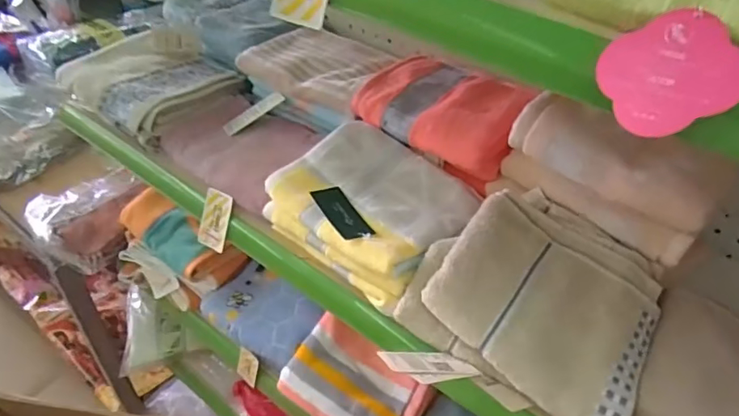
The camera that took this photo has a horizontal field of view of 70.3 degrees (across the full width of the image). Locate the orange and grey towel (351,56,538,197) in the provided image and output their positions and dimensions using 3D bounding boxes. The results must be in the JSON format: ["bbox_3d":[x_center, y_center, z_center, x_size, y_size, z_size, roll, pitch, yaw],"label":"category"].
[{"bbox_3d":[0.090,-0.113,0.642,0.195,0.075,0.130,31,49,26],"label":"orange and grey towel"}]

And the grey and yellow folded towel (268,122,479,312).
[{"bbox_3d":[0.005,-0.008,0.567,0.189,0.054,0.170,32,49,26],"label":"grey and yellow folded towel"}]

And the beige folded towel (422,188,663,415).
[{"bbox_3d":[0.167,0.073,0.473,0.180,0.050,0.187,28,48,24],"label":"beige folded towel"}]

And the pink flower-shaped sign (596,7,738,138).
[{"bbox_3d":[0.135,-0.061,0.236,0.052,0.004,0.053,-24,67,21],"label":"pink flower-shaped sign"}]

